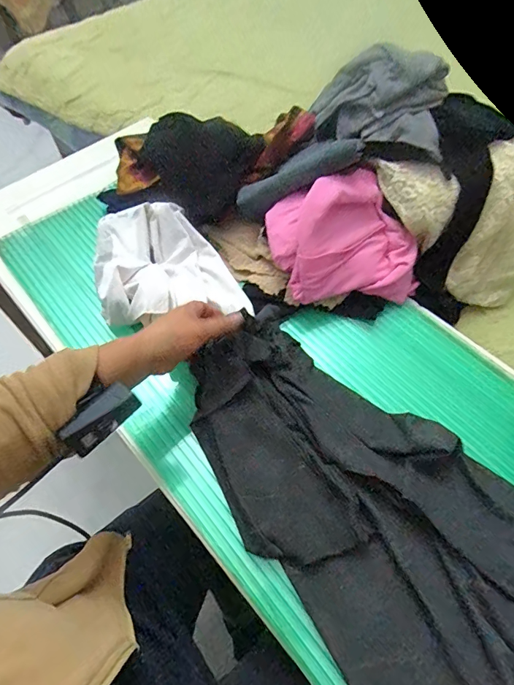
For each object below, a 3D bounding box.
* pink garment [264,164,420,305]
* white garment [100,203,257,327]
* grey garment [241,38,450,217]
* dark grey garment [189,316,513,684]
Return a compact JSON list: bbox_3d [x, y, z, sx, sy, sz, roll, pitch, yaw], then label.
[{"bbox_3d":[0.118,-0.141,0.570,0.200,0.114,0.142,-6,59,-2],"label":"pink garment"},{"bbox_3d":[-0.142,-0.113,0.602,0.180,0.069,0.236,-21,60,-10],"label":"white garment"},{"bbox_3d":[0.113,-0.283,0.579,0.327,0.086,0.176,-32,59,14],"label":"grey garment"},{"bbox_3d":[0.126,0.156,0.451,0.282,0.056,0.485,-33,63,-17],"label":"dark grey garment"}]

